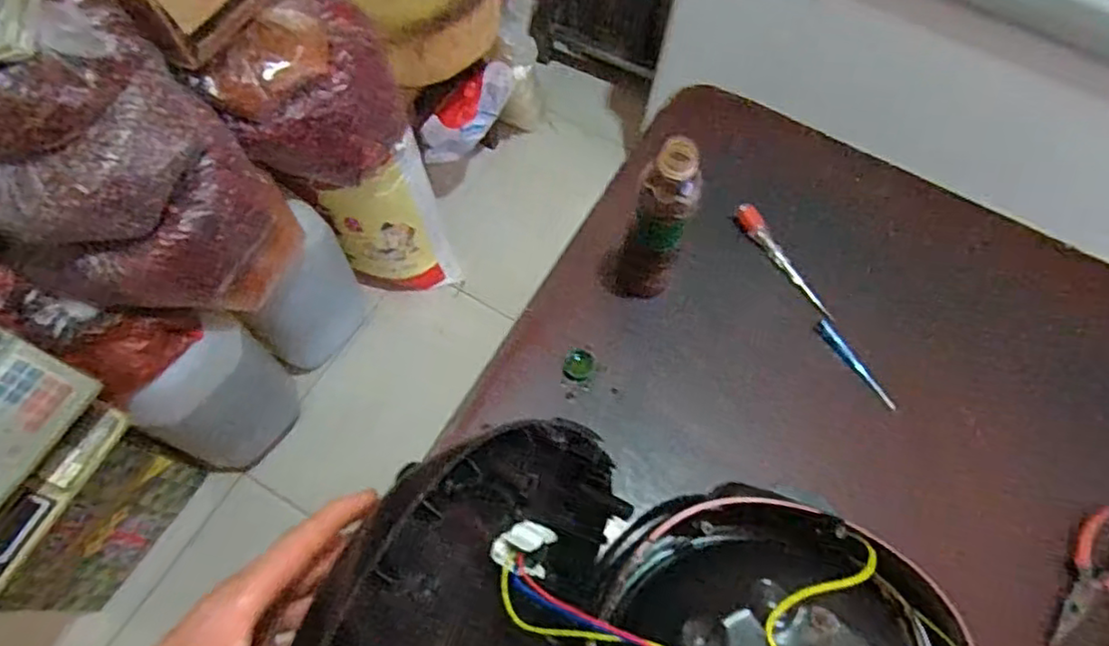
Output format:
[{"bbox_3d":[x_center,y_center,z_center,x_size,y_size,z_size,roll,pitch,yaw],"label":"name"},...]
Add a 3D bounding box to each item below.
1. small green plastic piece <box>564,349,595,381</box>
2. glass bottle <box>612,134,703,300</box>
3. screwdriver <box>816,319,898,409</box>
[{"bbox_3d":[0.026,0.044,0.684,0.030,0.023,0.027,10,66,2],"label":"small green plastic piece"},{"bbox_3d":[0.100,-0.089,0.638,0.059,0.202,0.056,23,67,7],"label":"glass bottle"},{"bbox_3d":[0.322,0.044,0.703,0.018,0.020,0.115,-29,71,-15],"label":"screwdriver"}]

